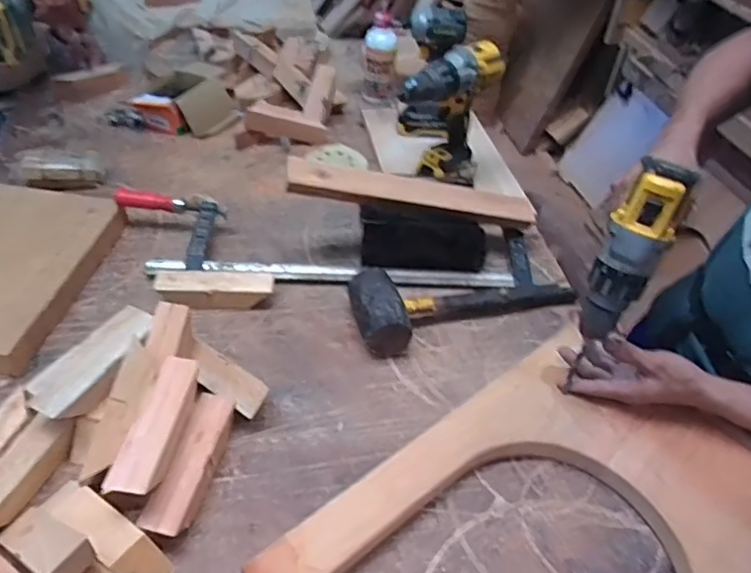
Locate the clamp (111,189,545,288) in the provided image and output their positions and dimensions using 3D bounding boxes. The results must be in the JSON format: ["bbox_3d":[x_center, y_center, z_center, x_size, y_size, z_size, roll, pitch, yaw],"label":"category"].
[{"bbox_3d":[-0.078,-0.063,0.909,0.654,0.059,0.166,2,45,-5],"label":"clamp"}]

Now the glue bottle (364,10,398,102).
[{"bbox_3d":[0.012,-0.495,1.257,0.074,0.177,0.069,4,45,-1],"label":"glue bottle"}]

